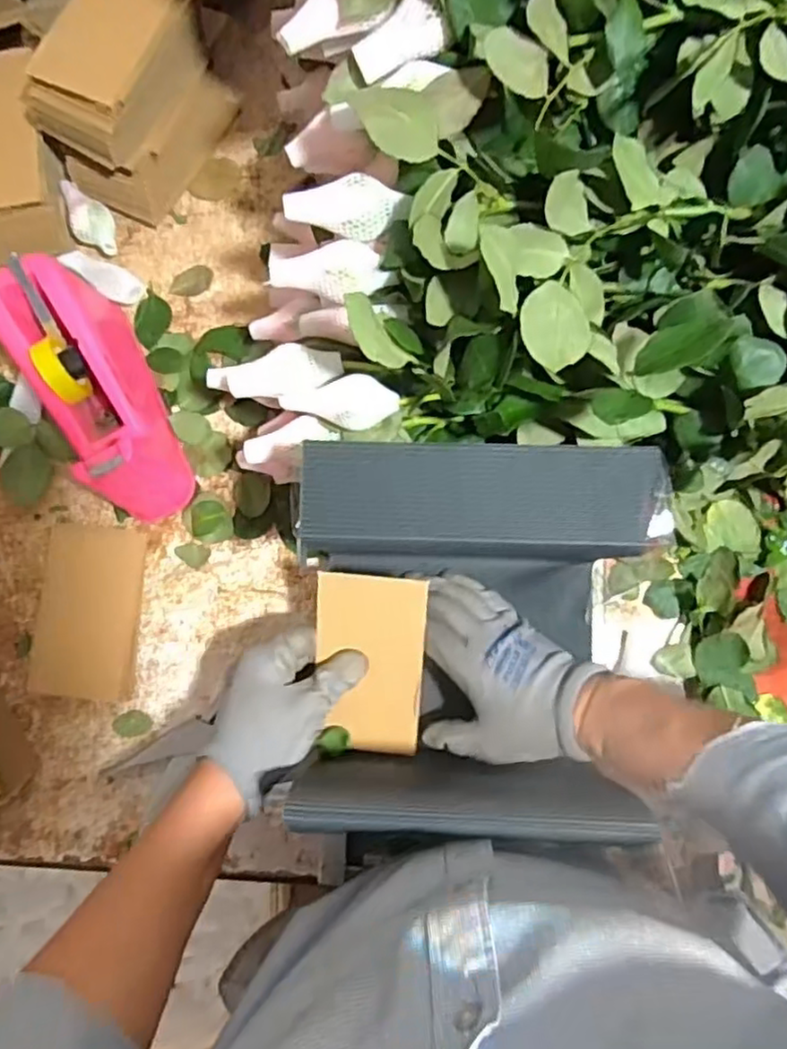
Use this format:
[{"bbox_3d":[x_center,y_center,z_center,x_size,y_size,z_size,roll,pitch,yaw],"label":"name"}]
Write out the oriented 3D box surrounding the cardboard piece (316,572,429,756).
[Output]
[{"bbox_3d":[-0.017,0.103,0.495,0.078,0.010,0.131,4,101,4],"label":"cardboard piece"}]

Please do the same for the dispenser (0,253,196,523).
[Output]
[{"bbox_3d":[-0.240,-0.110,0.540,0.071,0.102,0.206,-27,84,-2],"label":"dispenser"}]

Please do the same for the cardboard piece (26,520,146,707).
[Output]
[{"bbox_3d":[-0.261,0.075,0.573,0.089,0.009,0.144,2,84,2],"label":"cardboard piece"}]

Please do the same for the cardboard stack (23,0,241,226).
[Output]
[{"bbox_3d":[-0.218,-0.372,0.568,0.099,0.113,0.180,30,85,4],"label":"cardboard stack"}]

